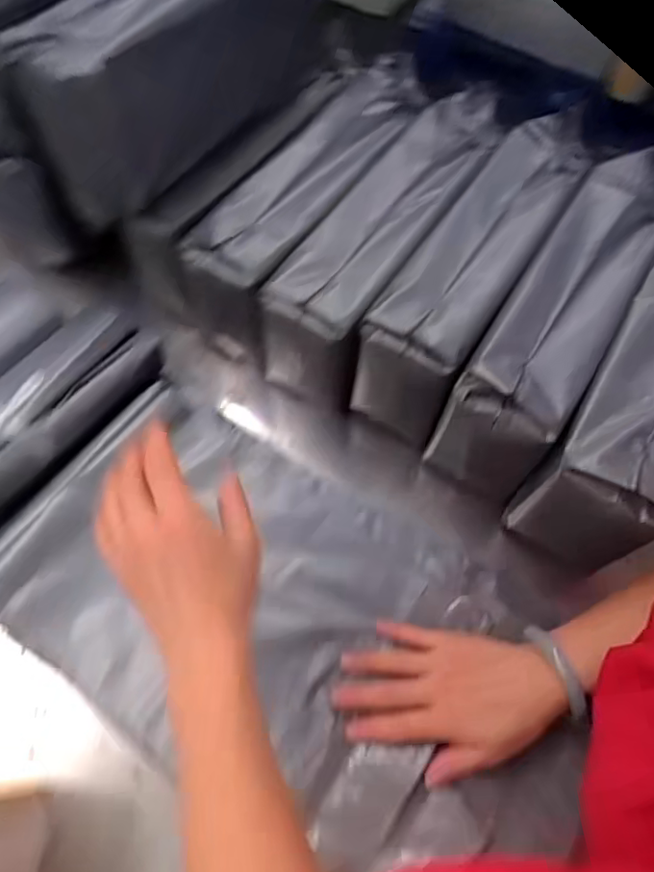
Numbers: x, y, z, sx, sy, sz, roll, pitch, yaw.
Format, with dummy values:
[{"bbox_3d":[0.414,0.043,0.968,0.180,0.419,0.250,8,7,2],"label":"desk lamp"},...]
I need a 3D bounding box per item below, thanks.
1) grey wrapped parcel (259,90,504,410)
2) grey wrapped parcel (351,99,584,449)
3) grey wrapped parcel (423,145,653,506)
[{"bbox_3d":[0.059,-0.191,0.609,0.102,0.131,0.323,28,67,14],"label":"grey wrapped parcel"},{"bbox_3d":[0.146,-0.158,0.594,0.089,0.141,0.317,29,67,15],"label":"grey wrapped parcel"},{"bbox_3d":[0.214,-0.104,0.555,0.087,0.127,0.323,31,67,15],"label":"grey wrapped parcel"}]

